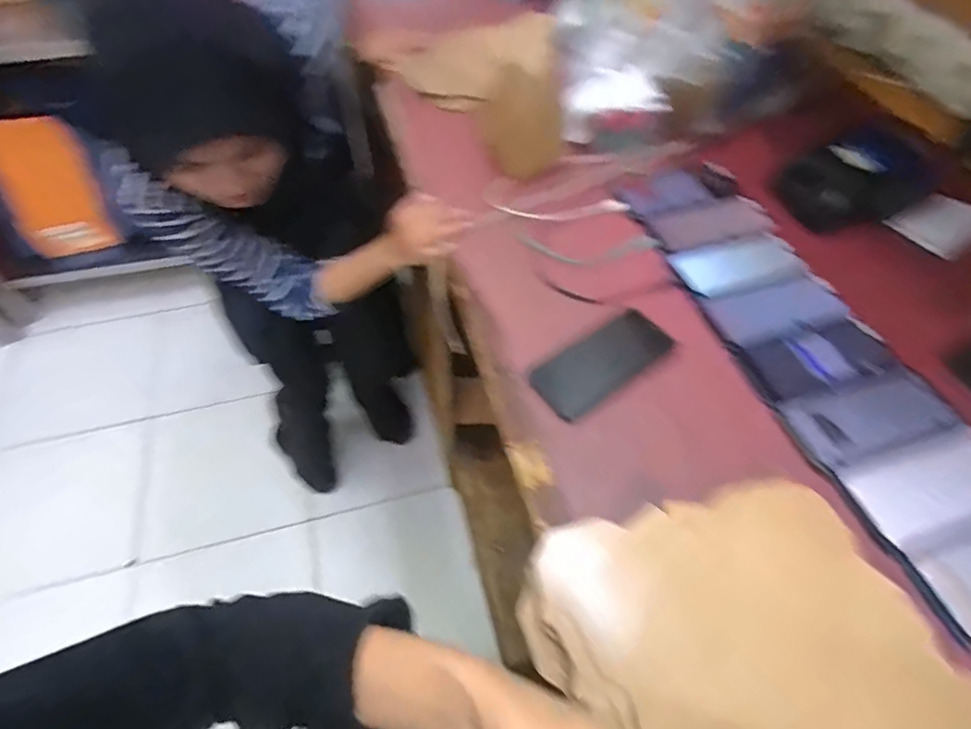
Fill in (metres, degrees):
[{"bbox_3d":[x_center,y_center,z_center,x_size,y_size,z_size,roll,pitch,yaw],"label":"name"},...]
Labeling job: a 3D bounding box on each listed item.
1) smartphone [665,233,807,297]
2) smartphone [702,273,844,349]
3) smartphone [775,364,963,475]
[{"bbox_3d":[0.315,-0.124,0.652,0.153,0.004,0.079,-15,56,-10],"label":"smartphone"},{"bbox_3d":[0.339,-0.066,0.607,0.145,0.008,0.076,-12,56,-9],"label":"smartphone"},{"bbox_3d":[0.381,0.050,0.522,0.165,0.009,0.073,-16,56,-11],"label":"smartphone"}]

